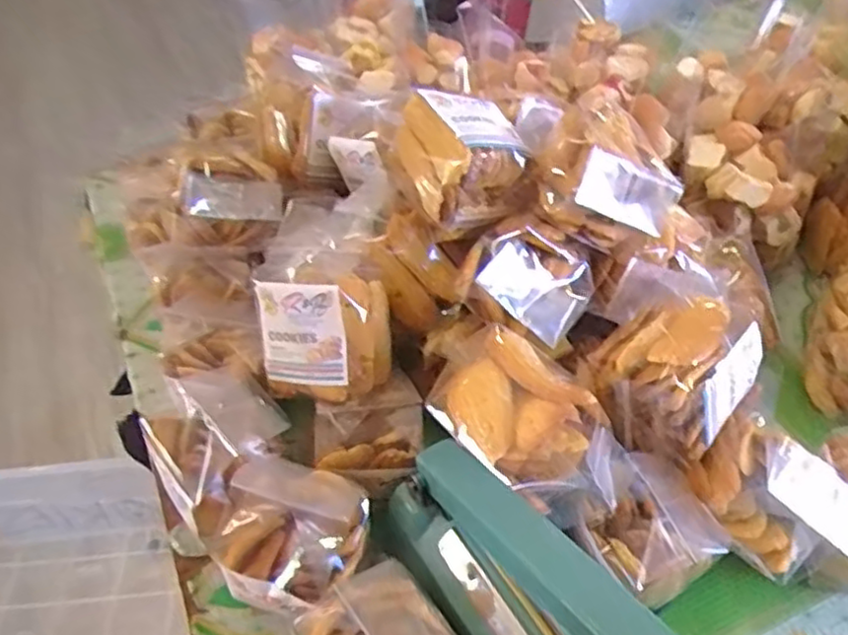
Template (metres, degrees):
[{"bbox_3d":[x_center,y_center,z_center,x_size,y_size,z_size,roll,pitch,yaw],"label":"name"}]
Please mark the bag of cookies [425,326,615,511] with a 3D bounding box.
[{"bbox_3d":[0.064,0.068,0.440,0.079,0.058,0.128,-35,56,-25],"label":"bag of cookies"}]

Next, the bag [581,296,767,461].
[{"bbox_3d":[0.173,0.039,0.474,0.094,0.077,0.086,-33,55,-25],"label":"bag"}]

